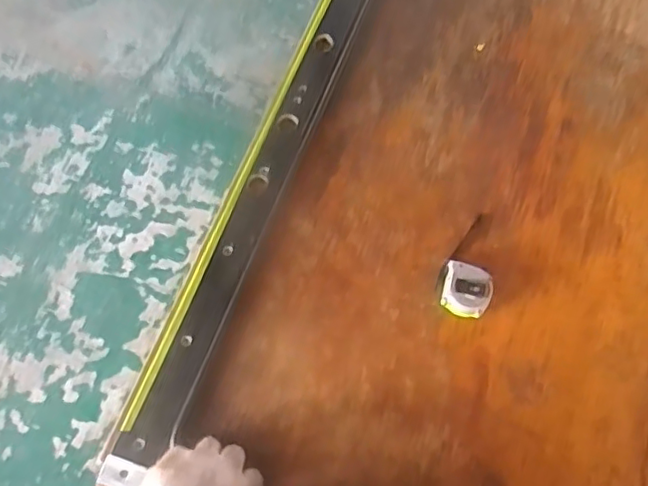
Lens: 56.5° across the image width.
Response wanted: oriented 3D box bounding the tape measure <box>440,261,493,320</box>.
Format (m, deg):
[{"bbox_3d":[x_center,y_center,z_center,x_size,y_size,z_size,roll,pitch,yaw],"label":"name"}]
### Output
[{"bbox_3d":[0.166,0.055,0.696,0.054,0.032,0.056,16,67,4],"label":"tape measure"}]

